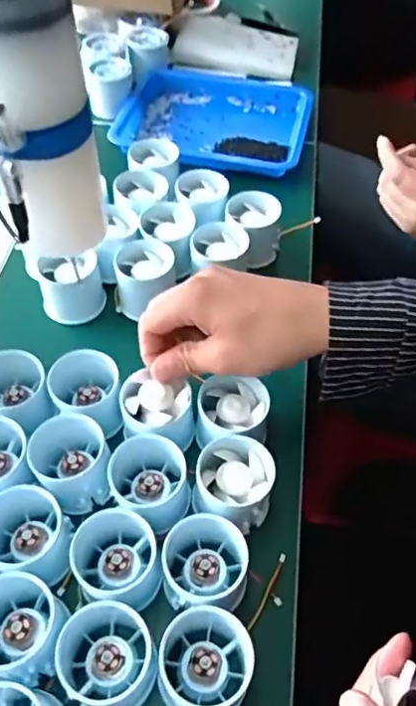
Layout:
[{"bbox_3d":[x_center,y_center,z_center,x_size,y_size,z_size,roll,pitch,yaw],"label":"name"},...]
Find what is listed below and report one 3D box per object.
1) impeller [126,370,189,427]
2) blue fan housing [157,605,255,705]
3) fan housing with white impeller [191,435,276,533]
[{"bbox_3d":[-0.037,0.034,0.410,0.043,0.015,0.037,11,56,3],"label":"impeller"},{"bbox_3d":[-0.001,0.181,0.332,0.056,0.047,0.055,0,54,0],"label":"blue fan housing"},{"bbox_3d":[0.018,0.091,0.390,0.054,0.046,0.057,0,54,0],"label":"fan housing with white impeller"}]

